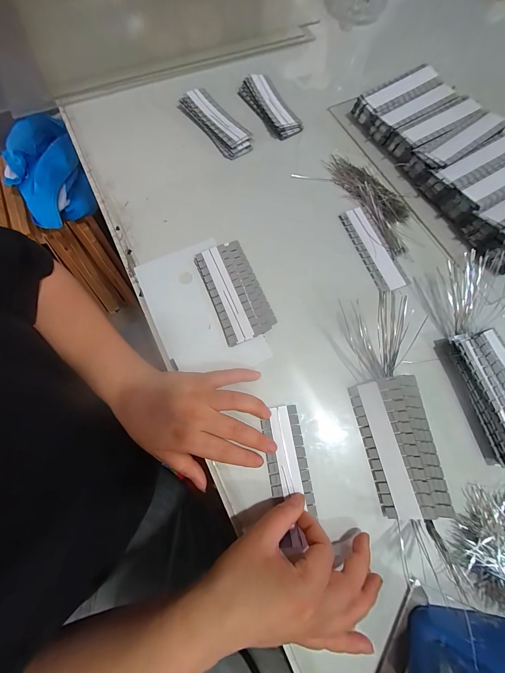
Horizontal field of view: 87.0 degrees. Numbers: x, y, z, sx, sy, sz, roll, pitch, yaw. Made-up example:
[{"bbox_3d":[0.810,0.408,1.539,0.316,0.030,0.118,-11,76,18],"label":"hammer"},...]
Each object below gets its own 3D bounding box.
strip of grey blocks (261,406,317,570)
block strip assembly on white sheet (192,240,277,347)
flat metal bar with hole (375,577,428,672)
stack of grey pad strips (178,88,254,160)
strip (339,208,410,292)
[{"bbox_3d":[0.035,0.123,0.272,0.040,0.005,0.097,-9,73,-2],"label":"strip of grey blocks"},{"bbox_3d":[-0.021,-0.056,0.324,0.060,0.011,0.125,-22,74,-6],"label":"block strip assembly on white sheet"},{"bbox_3d":[0.125,0.266,0.228,0.020,0.004,0.102,29,75,9],"label":"flat metal bar with hole"},{"bbox_3d":[-0.055,-0.324,0.404,0.045,0.022,0.135,-34,75,-10],"label":"stack of grey pad strips"},{"bbox_3d":[0.157,-0.115,0.345,0.038,0.004,0.124,-20,73,-6],"label":"strip"}]

